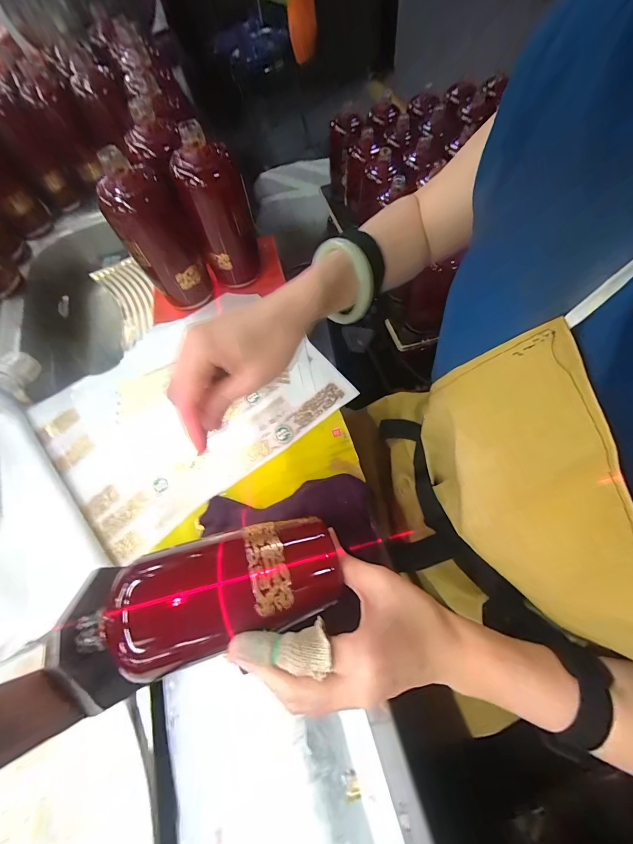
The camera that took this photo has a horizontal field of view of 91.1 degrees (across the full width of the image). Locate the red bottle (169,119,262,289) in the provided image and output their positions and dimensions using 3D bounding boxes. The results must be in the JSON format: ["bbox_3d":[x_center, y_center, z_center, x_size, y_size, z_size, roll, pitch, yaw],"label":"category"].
[{"bbox_3d":[-0.127,-0.276,0.427,0.079,0.198,0.073,-17,66,-5],"label":"red bottle"}]

